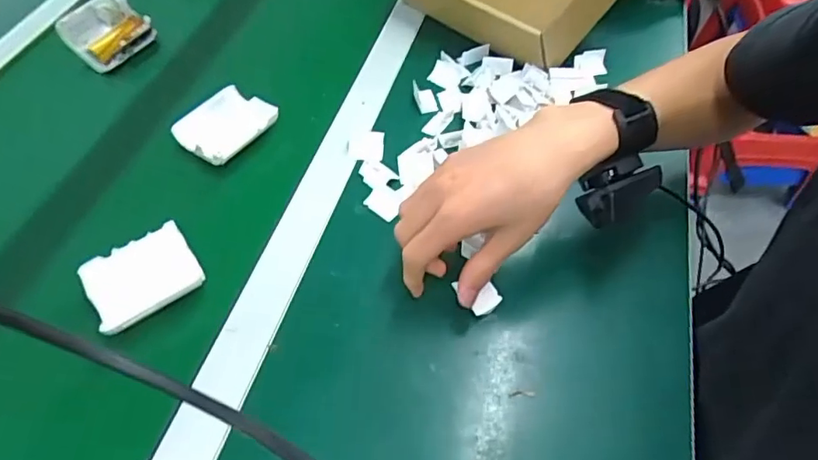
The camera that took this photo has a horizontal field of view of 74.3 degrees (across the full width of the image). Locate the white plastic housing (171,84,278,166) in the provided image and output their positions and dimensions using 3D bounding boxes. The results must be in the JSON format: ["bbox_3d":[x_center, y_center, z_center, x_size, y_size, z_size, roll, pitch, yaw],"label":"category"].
[{"bbox_3d":[-0.177,-0.103,0.522,0.064,0.017,0.082,34,61,21],"label":"white plastic housing"}]

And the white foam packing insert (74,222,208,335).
[{"bbox_3d":[-0.209,0.035,0.423,0.078,0.008,0.071,-28,60,-19],"label":"white foam packing insert"}]

